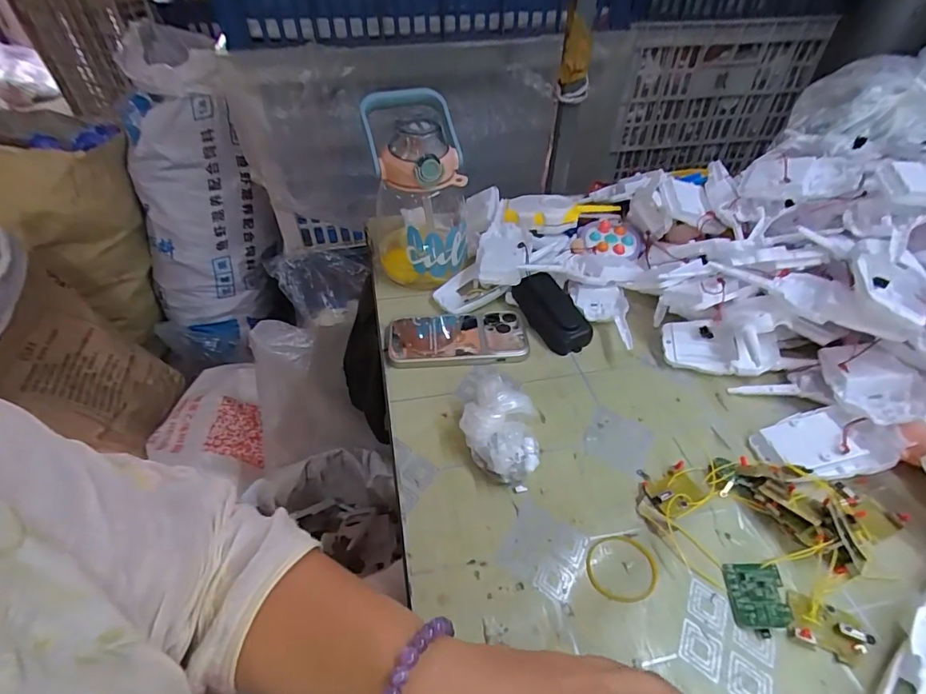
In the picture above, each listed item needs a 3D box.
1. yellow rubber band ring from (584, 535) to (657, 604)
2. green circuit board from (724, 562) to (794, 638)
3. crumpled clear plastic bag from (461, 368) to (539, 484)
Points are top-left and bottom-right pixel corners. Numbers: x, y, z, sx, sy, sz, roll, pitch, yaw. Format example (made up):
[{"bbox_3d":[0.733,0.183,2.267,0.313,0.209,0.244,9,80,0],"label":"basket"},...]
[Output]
[{"bbox_3d":[0.115,0.159,0.341,0.052,0.004,0.046,-13,44,-15],"label":"yellow rubber band ring"},{"bbox_3d":[0.202,0.172,0.324,0.034,0.007,0.044,-12,38,21],"label":"green circuit board"},{"bbox_3d":[0.031,0.070,0.402,0.058,0.052,0.081,-32,52,-31],"label":"crumpled clear plastic bag"}]

